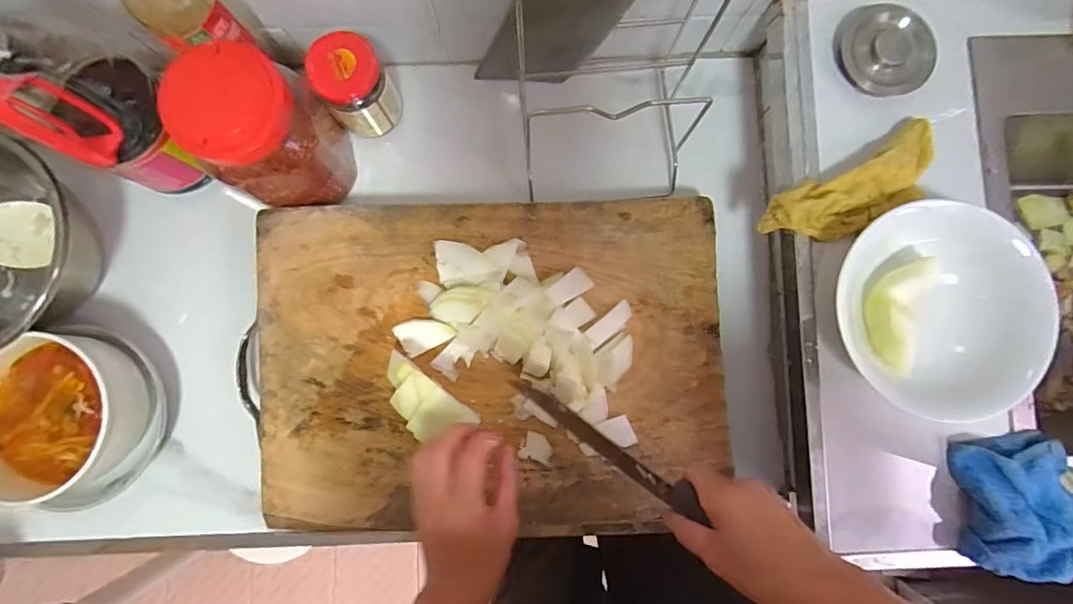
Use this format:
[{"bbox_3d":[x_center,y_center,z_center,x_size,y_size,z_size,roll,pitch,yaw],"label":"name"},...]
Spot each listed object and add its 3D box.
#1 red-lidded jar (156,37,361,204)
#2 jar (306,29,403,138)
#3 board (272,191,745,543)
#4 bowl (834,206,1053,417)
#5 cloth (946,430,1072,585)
[{"bbox_3d":[-0.240,-0.146,0.450,0.091,0.152,0.094,0,85,-1],"label":"red-lidded jar"},{"bbox_3d":[-0.176,-0.212,0.491,0.061,0.099,0.060,0,85,-1],"label":"jar"},{"bbox_3d":[-0.041,0.058,0.467,0.438,0.037,0.310,-2,85,-1],"label":"board"},{"bbox_3d":[0.318,0.010,0.402,0.154,0.060,0.168,0,85,-1],"label":"bowl"},{"bbox_3d":[0.398,0.170,0.404,0.090,0.041,0.115,2,85,-1],"label":"cloth"}]

